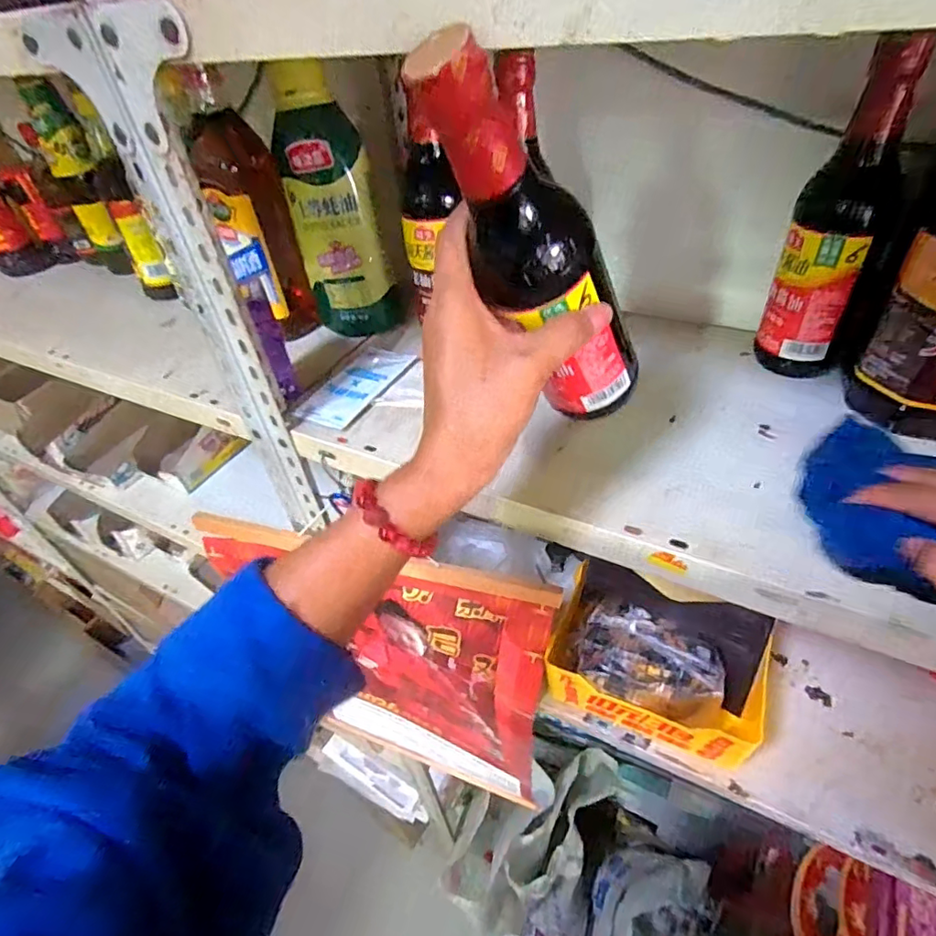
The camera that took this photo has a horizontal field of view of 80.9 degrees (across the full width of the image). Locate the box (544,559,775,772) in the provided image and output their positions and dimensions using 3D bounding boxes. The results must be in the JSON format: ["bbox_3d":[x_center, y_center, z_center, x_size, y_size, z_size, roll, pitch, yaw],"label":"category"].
[{"bbox_3d":[0.206,0.198,0.594,0.207,0.081,0.157,14,48,21],"label":"box"}]

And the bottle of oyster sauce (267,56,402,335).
[{"bbox_3d":[-0.130,-0.249,0.542,0.086,0.230,0.073,-18,45,-11],"label":"bottle of oyster sauce"}]

